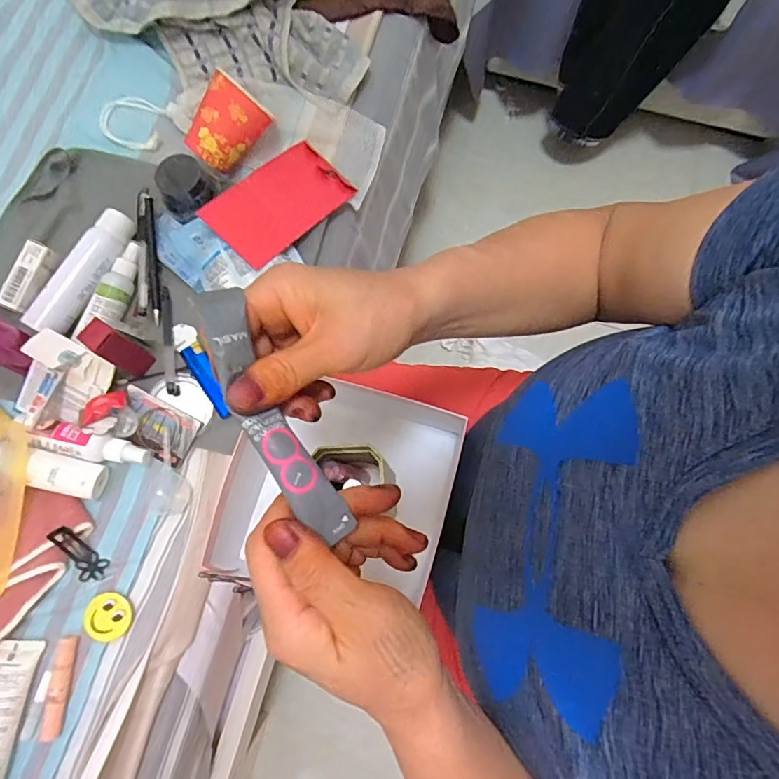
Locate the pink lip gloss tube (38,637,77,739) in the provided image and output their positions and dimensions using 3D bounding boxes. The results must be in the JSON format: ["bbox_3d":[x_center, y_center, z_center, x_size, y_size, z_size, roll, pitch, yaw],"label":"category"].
[{"bbox_3d":[-0.297,0.267,0.446,0.015,0.015,0.081,-1,78,-1],"label":"pink lip gloss tube"}]

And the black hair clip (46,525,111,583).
[{"bbox_3d":[-0.295,0.155,0.469,0.025,0.014,0.062,-39,103,-8],"label":"black hair clip"}]

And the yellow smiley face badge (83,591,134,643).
[{"bbox_3d":[-0.265,0.214,0.466,0.043,0.004,0.042,0,78,0],"label":"yellow smiley face badge"}]

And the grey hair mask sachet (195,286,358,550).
[{"bbox_3d":[-0.057,0.014,0.238,0.025,0.015,0.130,-27,93,-6],"label":"grey hair mask sachet"}]

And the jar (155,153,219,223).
[{"bbox_3d":[-0.216,-0.211,0.535,0.057,0.049,0.059,17,78,3],"label":"jar"}]

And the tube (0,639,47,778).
[{"bbox_3d":[-0.342,0.286,0.433,0.037,0.028,0.118,4,78,0],"label":"tube"}]

